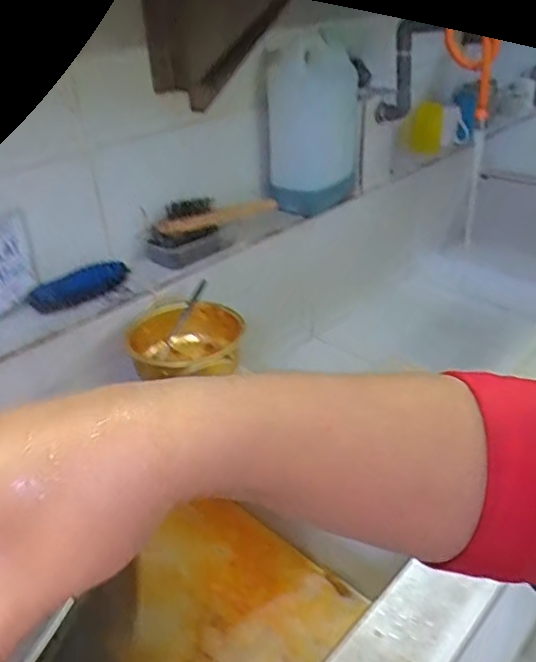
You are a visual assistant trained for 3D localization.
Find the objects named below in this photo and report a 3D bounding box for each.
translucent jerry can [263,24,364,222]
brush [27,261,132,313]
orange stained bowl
[{"bbox_3d":[0.082,-0.375,1.032,0.161,0.290,0.114,2,32,9],"label":"translucent jerry can"},{"bbox_3d":[-0.283,-0.067,0.873,0.155,0.046,0.045,-20,35,-25],"label":"brush"},{"bbox_3d":[-0.120,0.027,0.851,0.162,0.080,0.171,-2,32,1],"label":"orange stained bowl"}]

